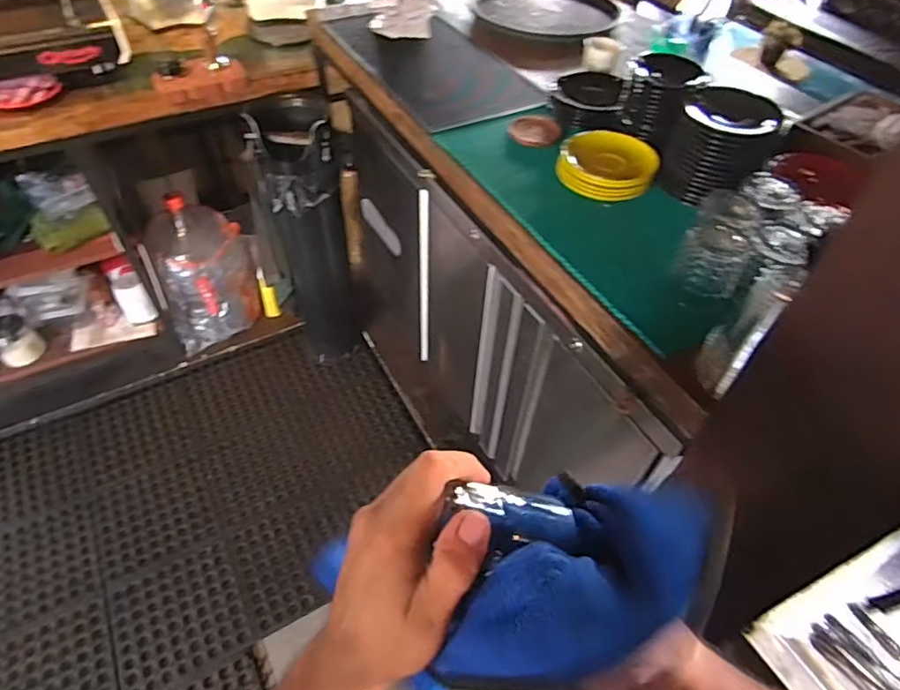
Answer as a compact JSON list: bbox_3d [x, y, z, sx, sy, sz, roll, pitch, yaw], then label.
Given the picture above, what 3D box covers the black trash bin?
[{"bbox_3d":[-0.407,-0.288,1.636,0.210,0.813,0.243,-14,52,-14],"label":"black trash bin"}]

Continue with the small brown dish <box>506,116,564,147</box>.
[{"bbox_3d":[0.157,-0.395,1.018,0.098,0.019,0.079,34,56,24],"label":"small brown dish"}]

